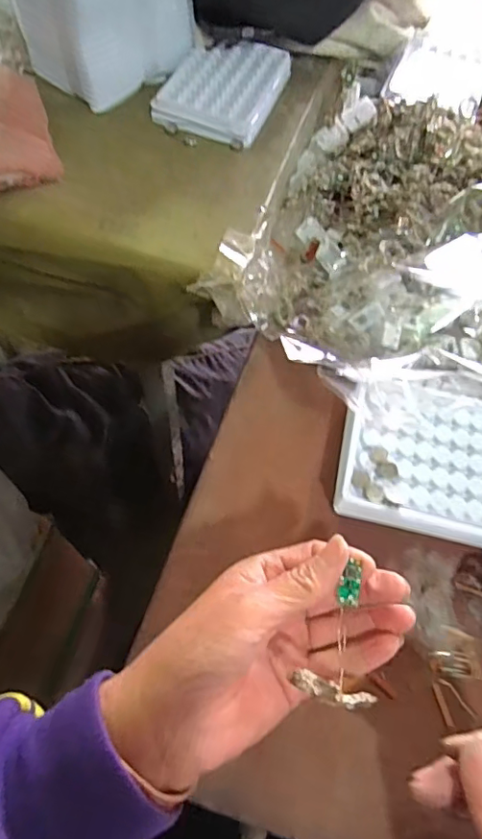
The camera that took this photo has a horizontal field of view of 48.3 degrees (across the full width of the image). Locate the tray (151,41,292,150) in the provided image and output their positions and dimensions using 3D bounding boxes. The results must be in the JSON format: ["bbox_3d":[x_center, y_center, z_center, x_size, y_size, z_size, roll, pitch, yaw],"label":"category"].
[{"bbox_3d":[-0.013,-0.305,0.492,0.092,0.014,0.132,21,63,8],"label":"tray"}]

